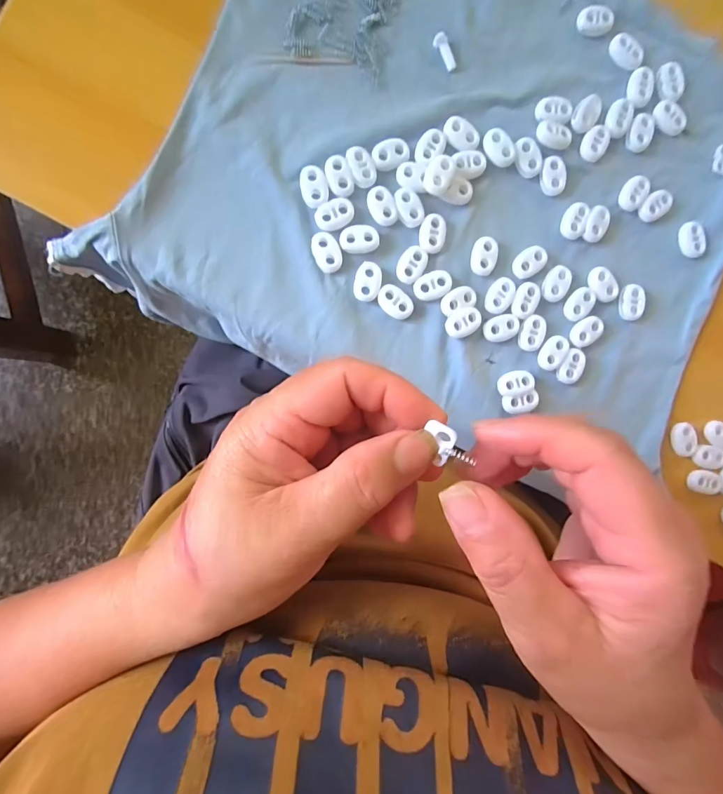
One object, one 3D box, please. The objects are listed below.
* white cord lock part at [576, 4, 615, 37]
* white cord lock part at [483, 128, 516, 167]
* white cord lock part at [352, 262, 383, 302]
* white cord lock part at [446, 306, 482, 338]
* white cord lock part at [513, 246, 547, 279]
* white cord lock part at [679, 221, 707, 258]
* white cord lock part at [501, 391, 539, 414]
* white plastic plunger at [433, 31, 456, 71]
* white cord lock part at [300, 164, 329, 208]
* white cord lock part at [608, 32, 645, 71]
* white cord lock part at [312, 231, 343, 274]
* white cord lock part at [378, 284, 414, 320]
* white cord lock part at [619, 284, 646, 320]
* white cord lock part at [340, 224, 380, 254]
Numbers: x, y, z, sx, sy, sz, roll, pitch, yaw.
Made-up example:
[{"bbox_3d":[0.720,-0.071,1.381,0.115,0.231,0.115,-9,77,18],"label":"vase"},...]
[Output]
[{"bbox_3d":[0.142,-0.228,0.249,0.022,0.005,0.015,-9,93,-7],"label":"white cord lock part"},{"bbox_3d":[0.081,-0.147,0.243,0.016,0.004,0.022,-30,95,-5],"label":"white cord lock part"},{"bbox_3d":[0.004,-0.067,0.238,0.015,0.004,0.022,10,90,-7],"label":"white cord lock part"},{"bbox_3d":[0.061,-0.044,0.243,0.024,0.005,0.015,-23,94,-6],"label":"white cord lock part"},{"bbox_3d":[0.103,-0.082,0.249,0.024,0.005,0.016,-31,95,-5],"label":"white cord lock part"},{"bbox_3d":[0.209,-0.099,0.260,0.014,0.004,0.022,-4,92,-7],"label":"white cord lock part"},{"bbox_3d":[0.097,0.004,0.251,0.021,0.006,0.012,-12,93,-6],"label":"white cord lock part"},{"bbox_3d":[0.048,-0.200,0.239,0.008,0.004,0.020,-27,95,-5],"label":"white plastic plunger"},{"bbox_3d":[-0.026,-0.118,0.230,0.015,0.004,0.022,-17,93,-6],"label":"white cord lock part"},{"bbox_3d":[0.163,-0.212,0.253,0.015,0.004,0.023,-42,96,-4],"label":"white cord lock part"},{"bbox_3d":[-0.020,-0.082,0.234,0.015,0.004,0.023,-27,94,-6],"label":"white cord lock part"},{"bbox_3d":[0.020,-0.056,0.240,0.023,0.004,0.016,40,87,-6],"label":"white cord lock part"},{"bbox_3d":[0.169,-0.059,0.258,0.015,0.005,0.022,-1,92,-7],"label":"white cord lock part"},{"bbox_3d":[-0.001,-0.090,0.235,0.023,0.004,0.016,-7,92,-7],"label":"white cord lock part"}]

